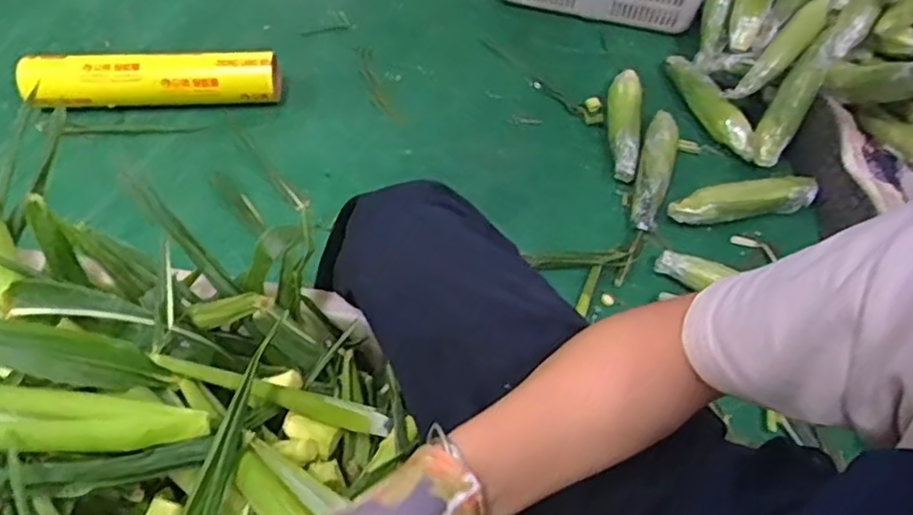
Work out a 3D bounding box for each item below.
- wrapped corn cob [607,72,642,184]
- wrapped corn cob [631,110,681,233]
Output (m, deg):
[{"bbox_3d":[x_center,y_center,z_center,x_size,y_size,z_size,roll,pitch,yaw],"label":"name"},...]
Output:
[{"bbox_3d":[0.303,-0.247,1.236,0.062,0.057,0.260,10,57,4],"label":"wrapped corn cob"},{"bbox_3d":[0.345,-0.160,1.178,0.058,0.063,0.285,18,58,8],"label":"wrapped corn cob"}]

